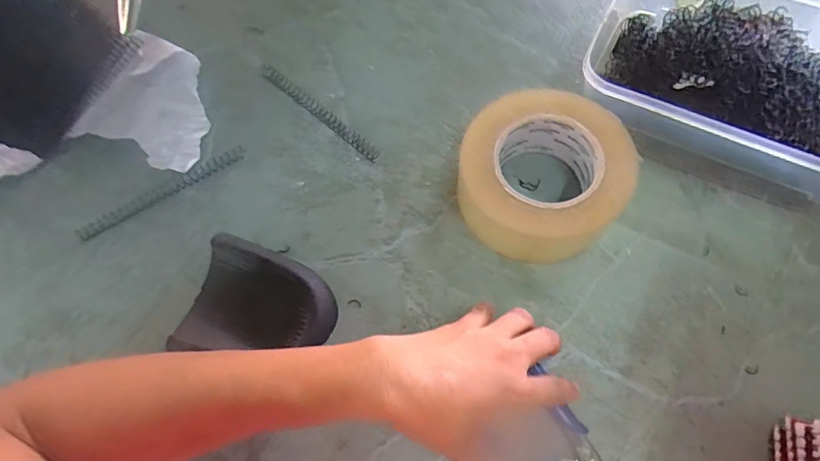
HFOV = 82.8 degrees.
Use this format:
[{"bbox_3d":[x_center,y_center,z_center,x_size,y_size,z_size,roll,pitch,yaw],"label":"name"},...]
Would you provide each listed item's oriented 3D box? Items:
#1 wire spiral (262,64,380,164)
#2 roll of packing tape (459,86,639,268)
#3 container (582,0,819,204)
[{"bbox_3d":[-0.089,-0.115,0.444,0.164,0.007,0.015,41,75,17],"label":"wire spiral"},{"bbox_3d":[0.105,-0.043,0.372,0.125,0.054,0.127,-1,68,3],"label":"roll of packing tape"},{"bbox_3d":[0.270,-0.120,0.388,0.235,0.064,0.164,22,71,11],"label":"container"}]

